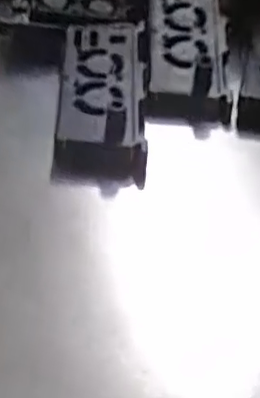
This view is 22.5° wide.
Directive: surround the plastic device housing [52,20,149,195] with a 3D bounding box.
[{"bbox_3d":[-0.021,-0.076,0.523,0.073,0.045,0.169,2,45,2],"label":"plastic device housing"}]

